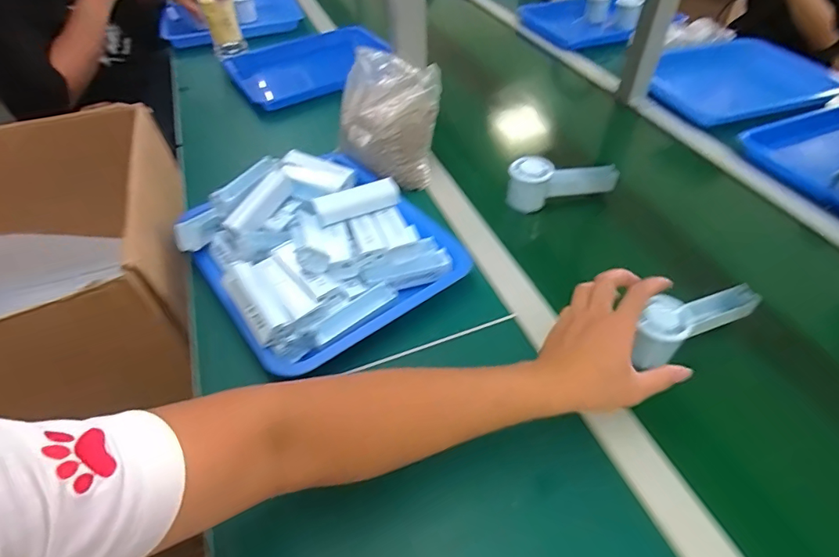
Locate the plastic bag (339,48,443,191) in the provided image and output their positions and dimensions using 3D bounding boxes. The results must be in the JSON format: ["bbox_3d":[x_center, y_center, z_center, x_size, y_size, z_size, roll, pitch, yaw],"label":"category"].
[{"bbox_3d":[-0.046,-0.219,0.700,0.143,0.164,0.119,-7,47,-5],"label":"plastic bag"}]

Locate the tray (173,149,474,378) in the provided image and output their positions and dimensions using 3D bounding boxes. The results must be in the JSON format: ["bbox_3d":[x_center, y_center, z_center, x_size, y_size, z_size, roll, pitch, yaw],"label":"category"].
[{"bbox_3d":[-0.129,-0.055,0.584,0.263,0.066,0.307,-30,53,-24],"label":"tray"}]

